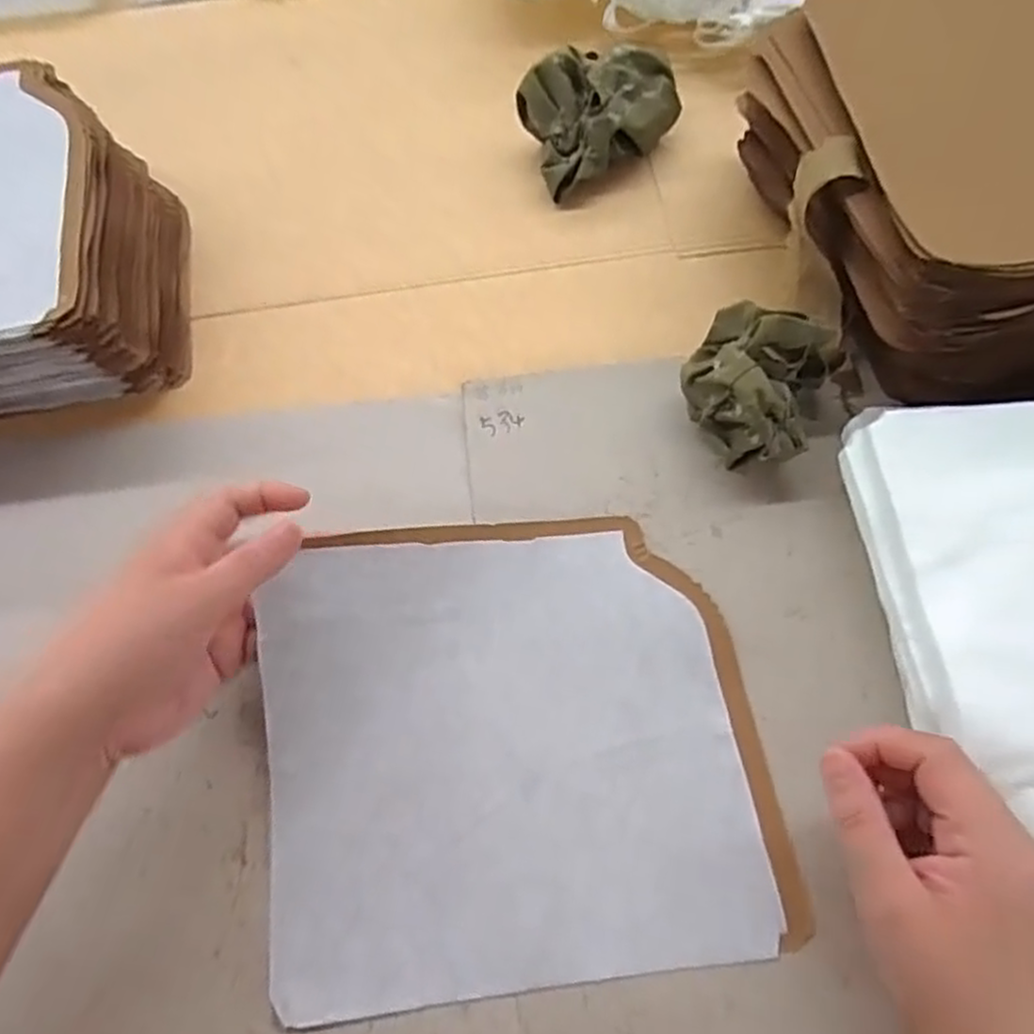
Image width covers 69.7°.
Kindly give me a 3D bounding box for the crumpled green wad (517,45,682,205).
[{"bbox_3d":[0.062,-0.276,0.515,0.105,0.059,0.068,-16,64,-4],"label":"crumpled green wad"}]

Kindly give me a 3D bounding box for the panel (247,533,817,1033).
[{"bbox_3d":[-0.004,0.102,0.356,0.232,0.031,0.215,-9,64,-1],"label":"panel"}]

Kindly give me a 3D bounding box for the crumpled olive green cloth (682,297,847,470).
[{"bbox_3d":[0.134,-0.074,0.416,0.075,0.059,0.089,22,68,14],"label":"crumpled olive green cloth"}]

